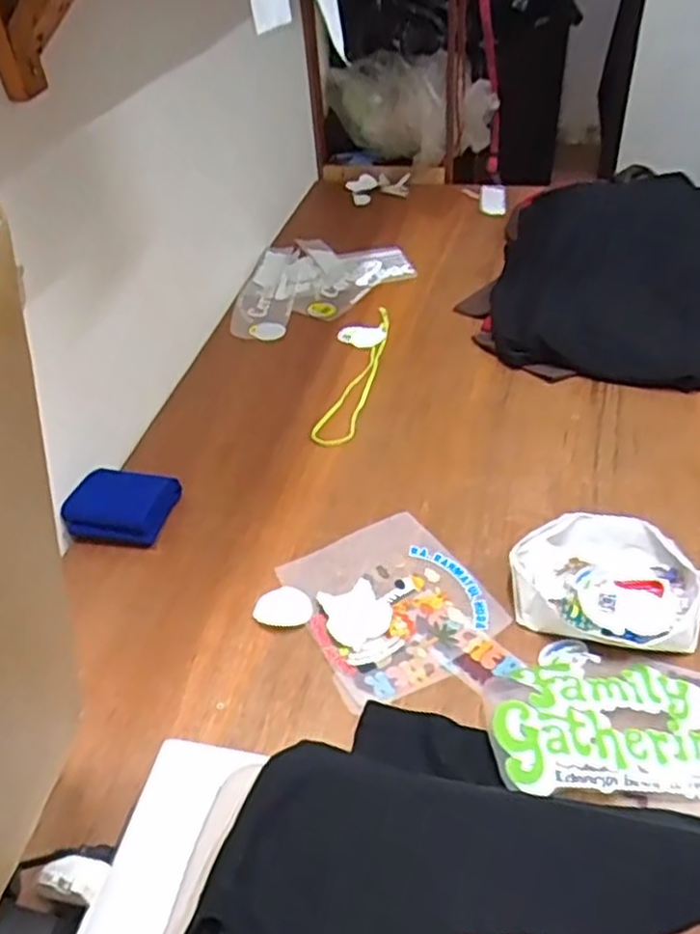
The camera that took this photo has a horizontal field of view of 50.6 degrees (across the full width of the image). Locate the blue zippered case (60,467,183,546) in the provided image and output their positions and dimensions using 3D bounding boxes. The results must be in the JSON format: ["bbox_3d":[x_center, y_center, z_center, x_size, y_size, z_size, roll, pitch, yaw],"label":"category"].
[{"bbox_3d":[-0.286,0.046,0.927,0.117,0.038,0.118,7,43,12],"label":"blue zippered case"}]

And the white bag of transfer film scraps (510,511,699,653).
[{"bbox_3d":[0.276,0.121,0.802,0.186,0.049,0.148,12,44,16],"label":"white bag of transfer film scraps"}]

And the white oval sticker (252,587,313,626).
[{"bbox_3d":[-0.072,0.154,0.818,0.063,0.007,0.052,8,43,12],"label":"white oval sticker"}]

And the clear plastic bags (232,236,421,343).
[{"bbox_3d":[-0.083,-0.348,1.359,0.350,0.015,0.260,-30,48,-26],"label":"clear plastic bags"}]

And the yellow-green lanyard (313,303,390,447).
[{"bbox_3d":[0.005,-0.153,1.140,0.077,0.013,0.364,6,43,10],"label":"yellow-green lanyard"}]

